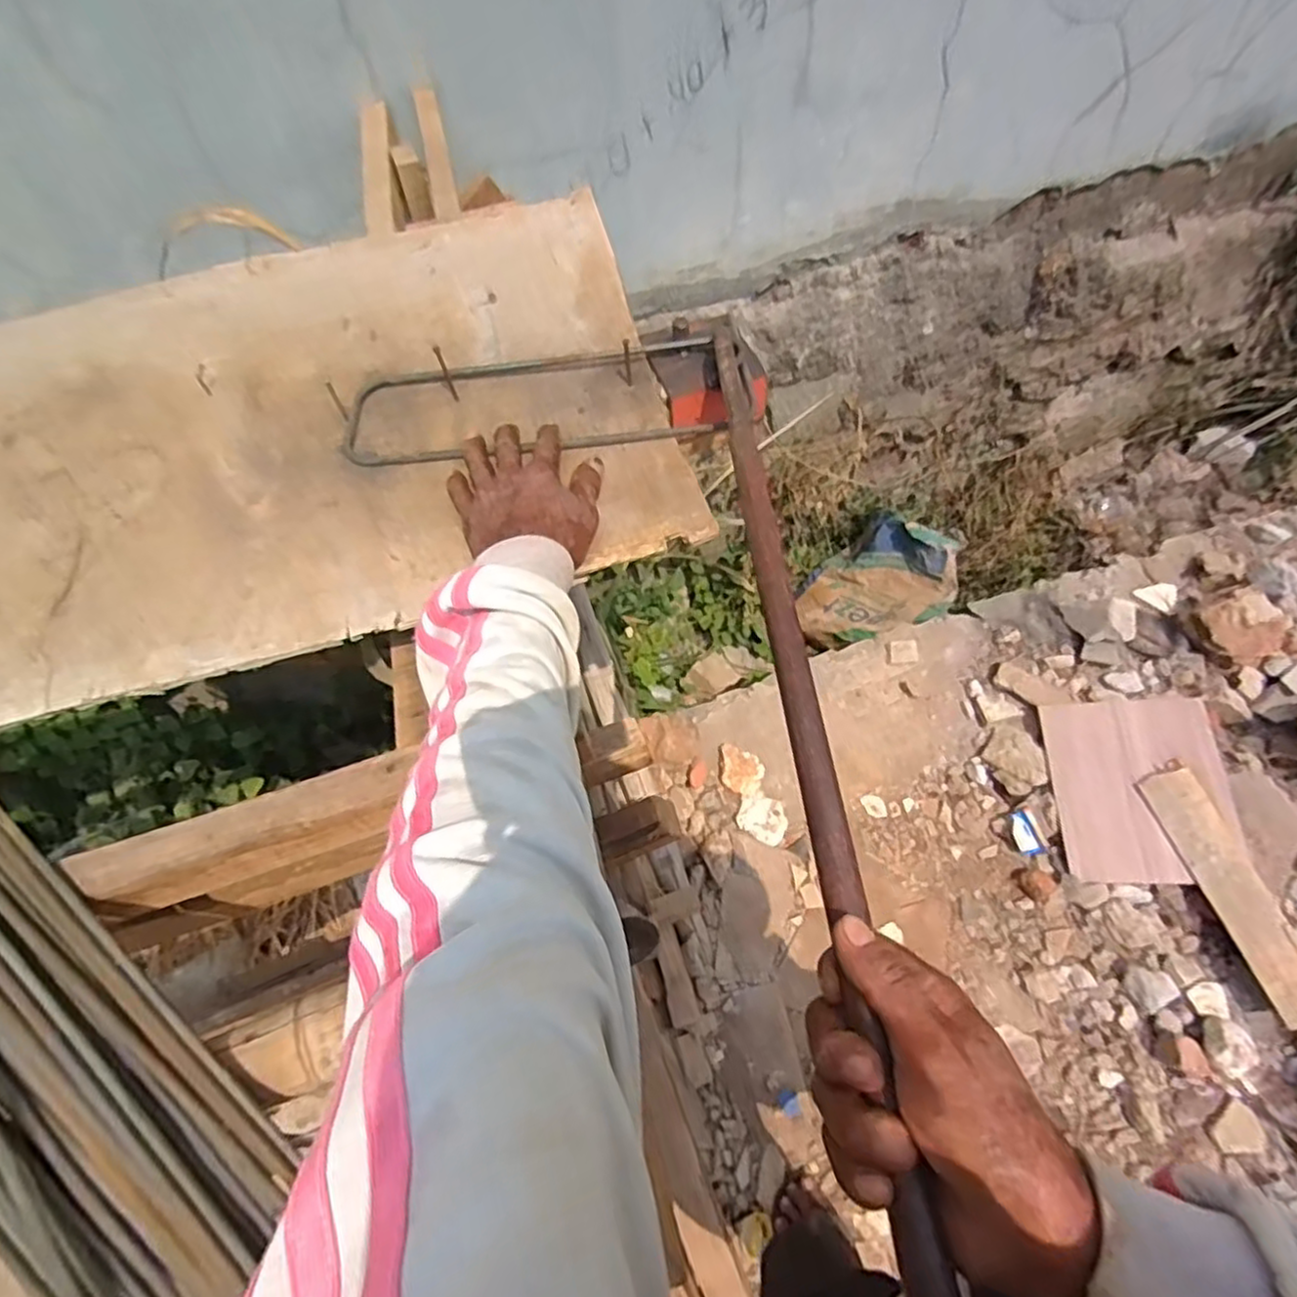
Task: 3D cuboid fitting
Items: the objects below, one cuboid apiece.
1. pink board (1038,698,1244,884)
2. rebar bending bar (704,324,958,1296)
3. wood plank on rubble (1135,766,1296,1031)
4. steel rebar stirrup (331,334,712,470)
[{"bbox_3d":[0.934,0.263,1.341,0.273,0.020,0.342,-9,67,24],"label":"pink board"},{"bbox_3d":[0.084,0.003,0.416,0.024,0.020,0.618,-5,57,0],"label":"rebar bending bar"},{"bbox_3d":[1.044,0.427,1.248,0.090,0.015,0.436,-31,60,24],"label":"wood plank on rubble"},{"bbox_3d":[-0.105,-0.217,0.608,0.319,0.020,0.123,-5,61,1],"label":"steel rebar stirrup"}]

